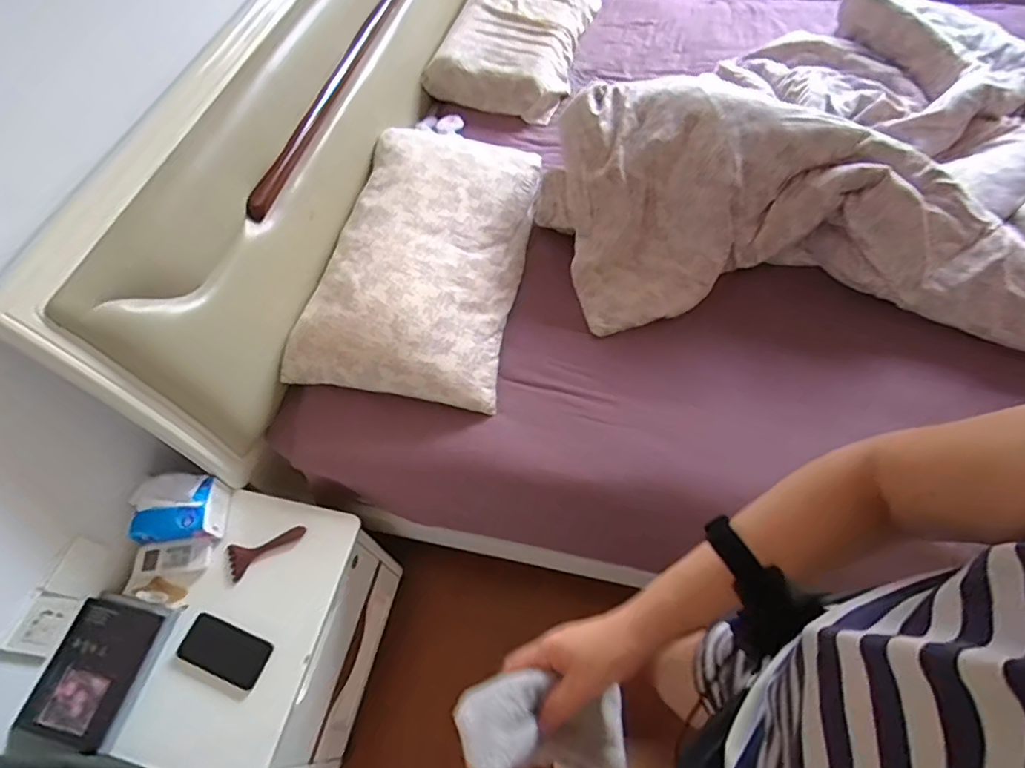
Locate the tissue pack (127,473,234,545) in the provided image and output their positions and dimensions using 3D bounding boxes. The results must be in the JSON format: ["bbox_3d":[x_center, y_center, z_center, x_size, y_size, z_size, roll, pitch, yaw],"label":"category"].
[{"bbox_3d":[-0.600,0.221,0.988,0.137,0.098,0.111,-2,59,3],"label":"tissue pack"}]

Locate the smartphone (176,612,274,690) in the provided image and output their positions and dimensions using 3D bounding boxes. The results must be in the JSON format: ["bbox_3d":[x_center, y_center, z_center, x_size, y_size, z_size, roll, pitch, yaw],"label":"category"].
[{"bbox_3d":[-0.482,0.446,0.921,0.146,0.006,0.075,20,59,9],"label":"smartphone"}]

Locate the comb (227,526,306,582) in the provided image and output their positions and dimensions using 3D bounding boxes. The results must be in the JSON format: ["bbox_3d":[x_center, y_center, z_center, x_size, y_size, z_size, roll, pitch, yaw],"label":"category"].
[{"bbox_3d":[-0.445,0.299,1.003,0.139,0.010,0.062,-23,60,-10],"label":"comb"}]

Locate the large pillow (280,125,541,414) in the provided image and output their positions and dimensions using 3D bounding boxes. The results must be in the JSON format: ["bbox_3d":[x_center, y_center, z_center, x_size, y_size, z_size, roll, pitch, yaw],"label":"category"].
[{"bbox_3d":[-0.177,-0.280,1.178,0.399,0.130,0.667,8,60,9],"label":"large pillow"}]

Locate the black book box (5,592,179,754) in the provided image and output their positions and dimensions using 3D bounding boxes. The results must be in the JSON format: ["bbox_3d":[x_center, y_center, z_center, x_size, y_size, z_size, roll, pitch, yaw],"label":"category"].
[{"bbox_3d":[-0.677,0.468,0.896,0.157,0.028,0.231,7,60,8],"label":"black book box"}]

